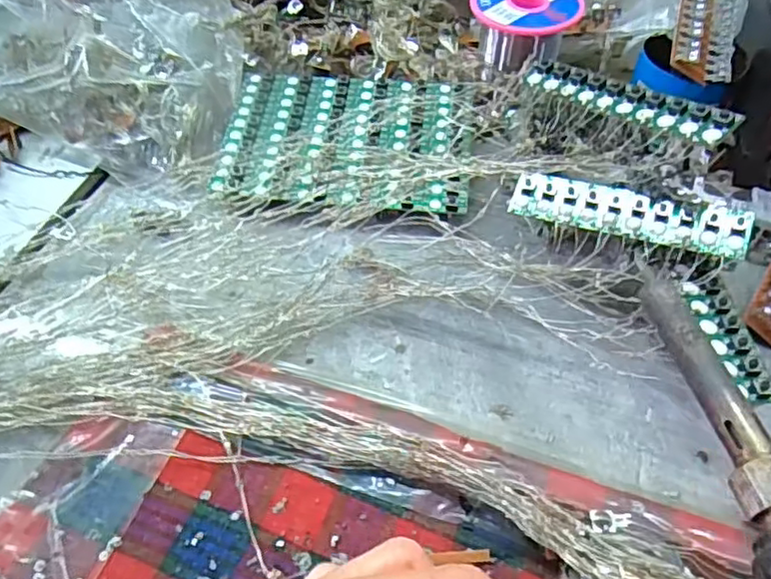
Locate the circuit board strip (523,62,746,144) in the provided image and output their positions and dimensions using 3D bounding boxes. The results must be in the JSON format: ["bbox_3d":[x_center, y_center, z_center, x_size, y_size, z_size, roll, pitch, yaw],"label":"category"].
[{"bbox_3d":[0.098,-0.080,0.268,0.015,0.007,0.095,-37,49,-22],"label":"circuit board strip"}]

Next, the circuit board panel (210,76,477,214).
[{"bbox_3d":[-0.020,-0.082,0.341,0.128,0.004,0.093,5,56,4],"label":"circuit board panel"}]

